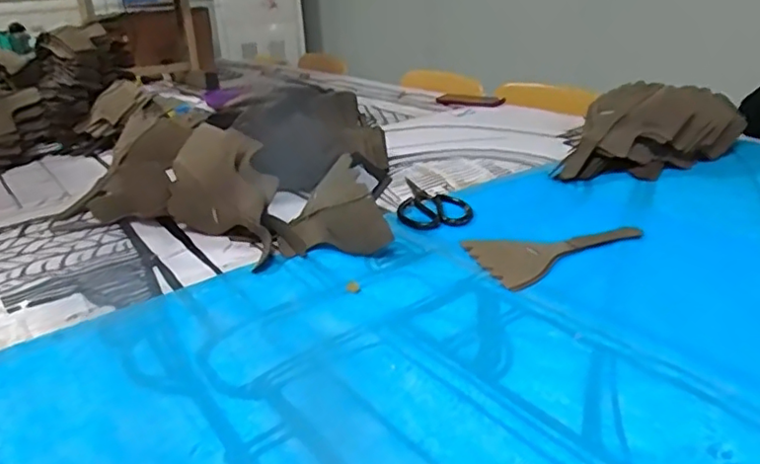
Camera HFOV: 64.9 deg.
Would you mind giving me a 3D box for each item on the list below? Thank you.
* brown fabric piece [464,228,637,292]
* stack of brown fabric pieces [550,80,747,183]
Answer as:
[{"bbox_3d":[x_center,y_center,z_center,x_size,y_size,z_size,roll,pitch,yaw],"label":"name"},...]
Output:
[{"bbox_3d":[0.204,0.019,0.669,0.194,0.006,0.108,-9,24,-14],"label":"brown fabric piece"},{"bbox_3d":[0.427,-0.165,0.940,0.325,0.126,0.112,-14,25,-24],"label":"stack of brown fabric pieces"}]

